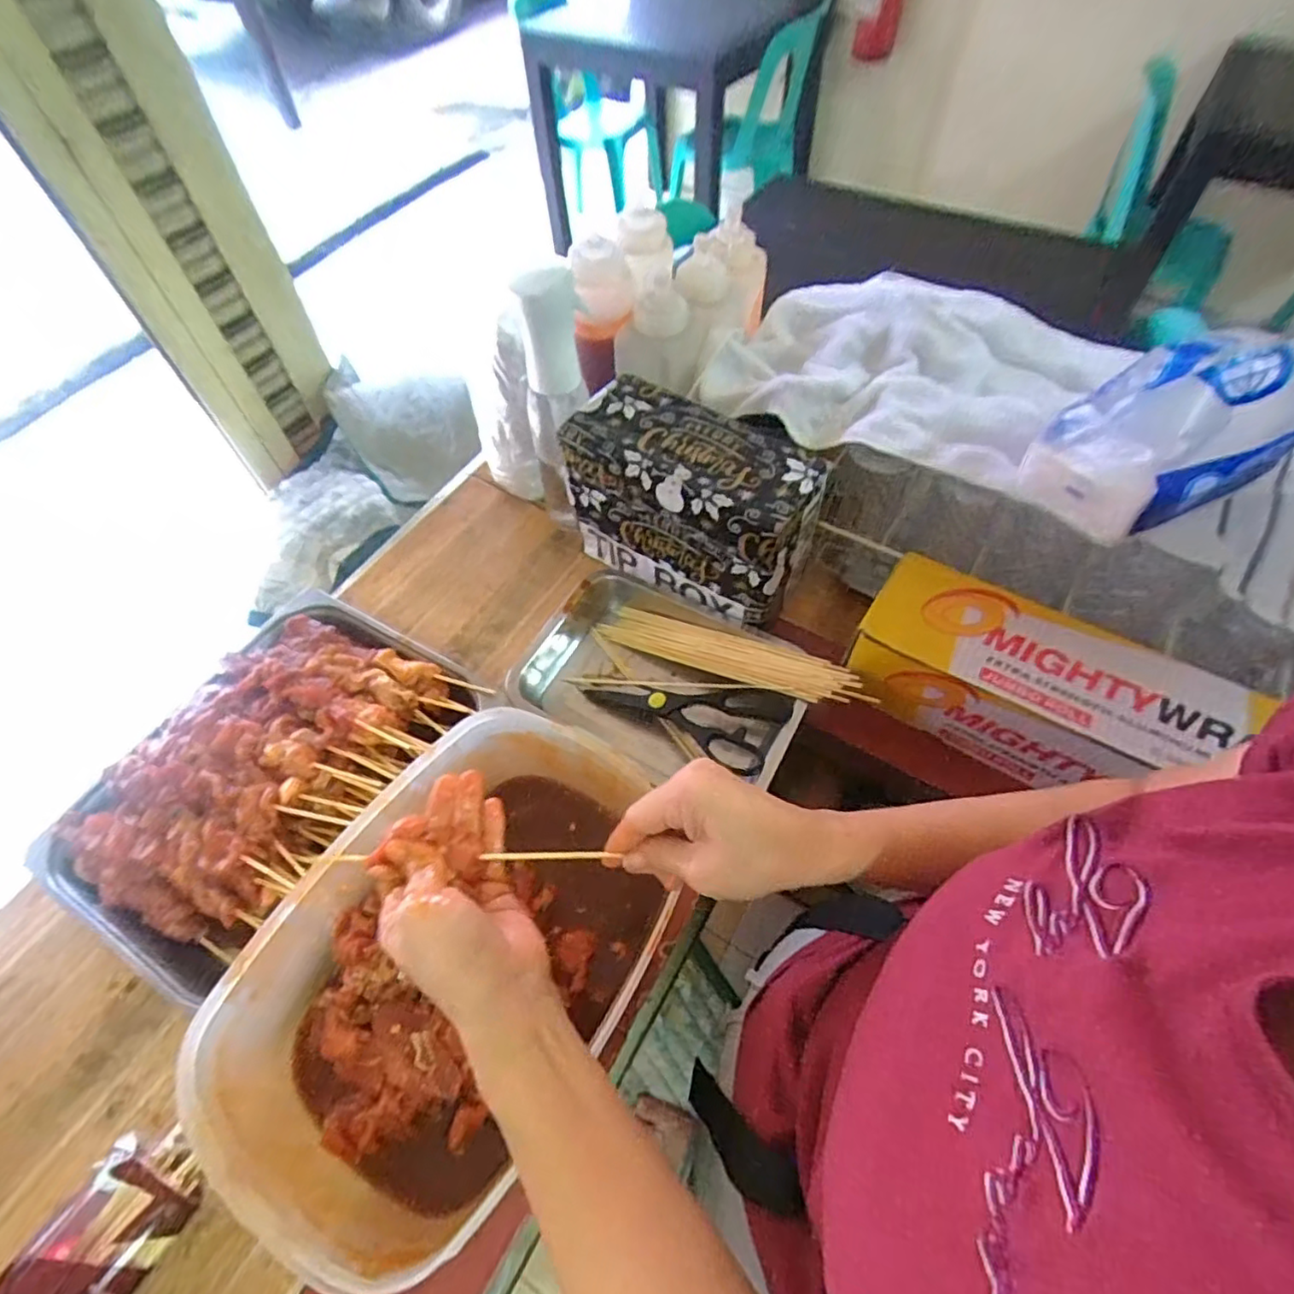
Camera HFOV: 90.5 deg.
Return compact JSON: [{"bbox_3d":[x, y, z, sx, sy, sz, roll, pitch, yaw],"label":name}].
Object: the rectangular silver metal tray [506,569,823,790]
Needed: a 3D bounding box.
[{"bbox_3d":[0.024,0.039,0.632,0.293,0.067,0.181,18,59,13],"label":"rectangular silver metal tray"}]

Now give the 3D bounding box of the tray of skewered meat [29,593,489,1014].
[{"bbox_3d":[-0.325,0.104,0.557,0.221,0.089,0.318,28,62,18],"label":"tray of skewered meat"}]

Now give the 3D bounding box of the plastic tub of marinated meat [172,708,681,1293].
[{"bbox_3d":[-0.130,0.218,0.458,0.202,0.131,0.308,26,61,17],"label":"plastic tub of marinated meat"}]

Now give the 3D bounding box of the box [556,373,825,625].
[{"bbox_3d":[0.044,-0.142,0.644,0.237,0.156,0.108,31,63,20],"label":"box"}]

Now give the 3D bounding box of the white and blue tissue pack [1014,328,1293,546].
[{"bbox_3d":[0.418,-0.175,0.499,0.212,0.099,0.109,-25,60,-14],"label":"white and blue tissue pack"}]

